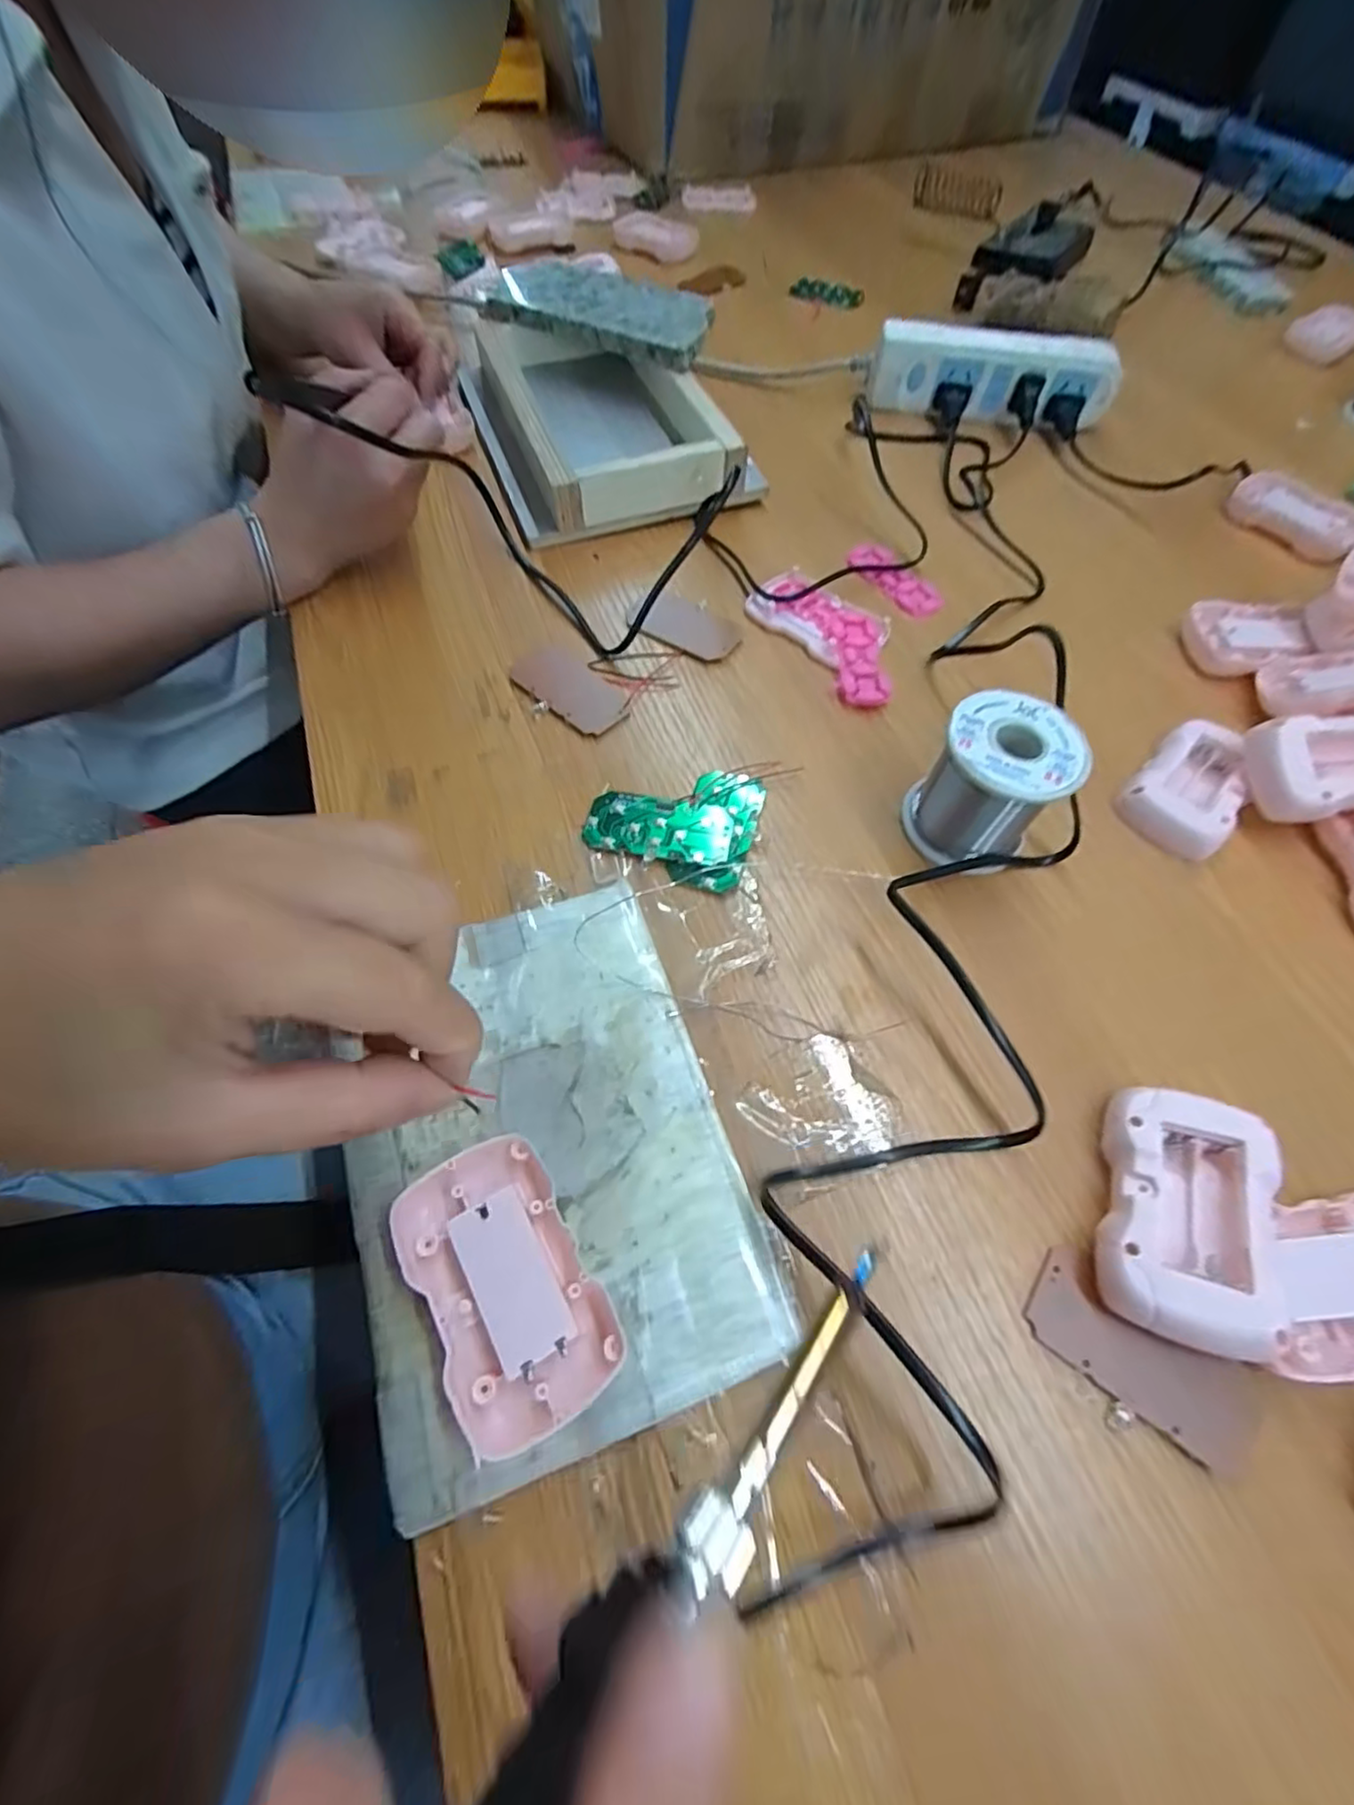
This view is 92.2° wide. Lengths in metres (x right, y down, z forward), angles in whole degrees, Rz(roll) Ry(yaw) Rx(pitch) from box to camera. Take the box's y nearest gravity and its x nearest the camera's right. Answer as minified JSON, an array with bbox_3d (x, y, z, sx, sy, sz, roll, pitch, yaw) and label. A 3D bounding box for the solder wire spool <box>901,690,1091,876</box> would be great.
[{"bbox_3d":[0.152,-0.058,0.318,0.060,0.063,0.058,1,61,-1],"label":"solder wire spool"}]

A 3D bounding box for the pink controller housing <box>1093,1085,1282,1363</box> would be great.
[{"bbox_3d":[0.186,0.114,0.240,0.051,0.018,0.083,8,56,29],"label":"pink controller housing"}]

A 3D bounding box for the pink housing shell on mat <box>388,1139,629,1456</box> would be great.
[{"bbox_3d":[-0.059,0.131,0.226,0.053,0.017,0.089,-30,66,-17],"label":"pink housing shell on mat"}]

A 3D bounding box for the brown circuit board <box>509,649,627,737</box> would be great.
[{"bbox_3d":[-0.063,-0.126,0.383,0.045,0.006,0.078,-40,69,-20],"label":"brown circuit board"}]

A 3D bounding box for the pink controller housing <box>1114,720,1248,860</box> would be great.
[{"bbox_3d":[0.278,-0.063,0.353,0.083,0.020,0.051,-40,70,-21],"label":"pink controller housing"}]

